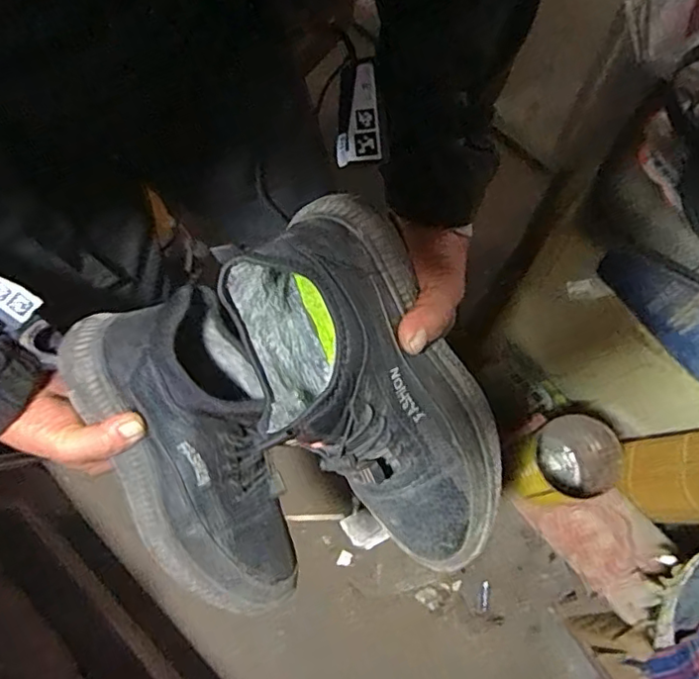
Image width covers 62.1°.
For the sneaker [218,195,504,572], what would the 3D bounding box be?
[{"bbox_3d":[0.009,0.043,0.399,0.150,0.091,0.263,-35,97,-38],"label":"sneaker"}]

